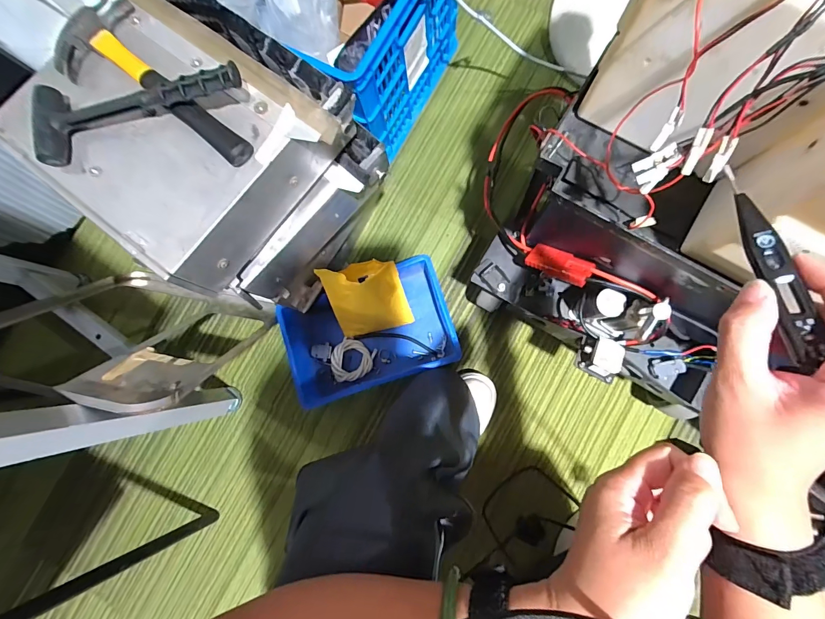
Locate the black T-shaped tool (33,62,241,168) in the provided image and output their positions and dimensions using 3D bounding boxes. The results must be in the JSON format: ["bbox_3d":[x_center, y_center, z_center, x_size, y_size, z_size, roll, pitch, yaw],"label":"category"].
[{"bbox_3d":[-0.265,-0.203,0.360,0.209,0.034,0.065,-17,82,4],"label":"black T-shaped tool"}]

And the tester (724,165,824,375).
[{"bbox_3d":[0.194,-0.028,0.202,0.015,0.008,0.113,-7,71,5],"label":"tester"}]

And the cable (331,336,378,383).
[{"bbox_3d":[-0.121,0.101,0.724,0.080,0.021,0.082,-1,84,6],"label":"cable"}]

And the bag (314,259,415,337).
[{"bbox_3d":[-0.083,-0.027,0.674,0.136,0.186,0.055,-12,55,5],"label":"bag"}]

